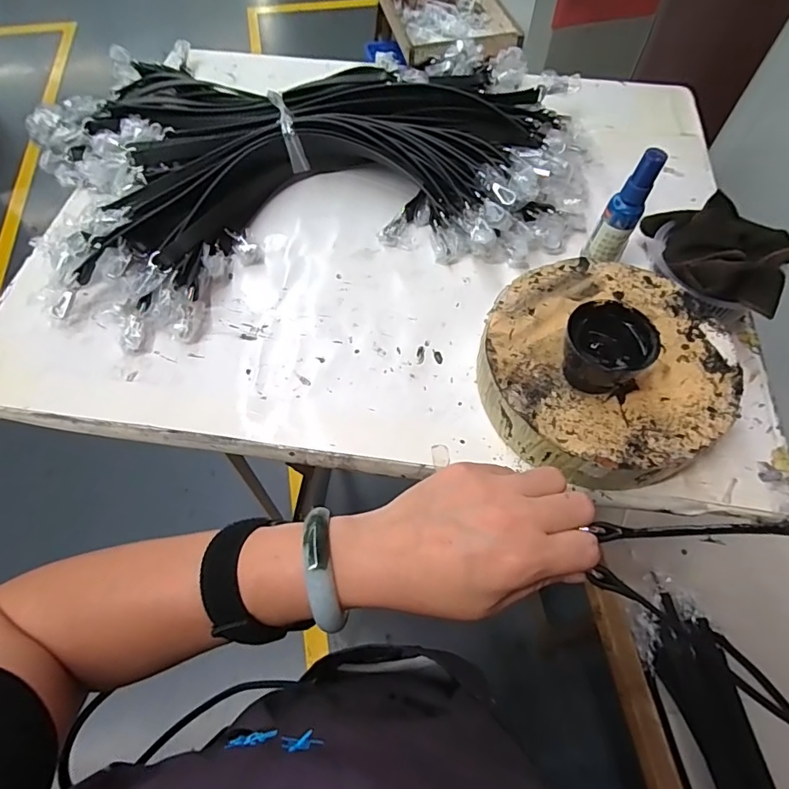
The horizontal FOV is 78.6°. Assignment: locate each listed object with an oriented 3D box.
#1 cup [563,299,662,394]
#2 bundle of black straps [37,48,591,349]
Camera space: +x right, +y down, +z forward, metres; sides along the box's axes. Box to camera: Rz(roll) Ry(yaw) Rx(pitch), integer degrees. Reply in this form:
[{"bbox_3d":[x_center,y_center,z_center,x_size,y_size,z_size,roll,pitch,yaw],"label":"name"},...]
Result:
[{"bbox_3d":[0.158,-0.033,0.364,0.064,0.045,0.059,26,63,14],"label":"cup"},{"bbox_3d":[-0.086,-0.289,0.561,0.612,0.075,0.425,-14,61,-8],"label":"bundle of black straps"}]

